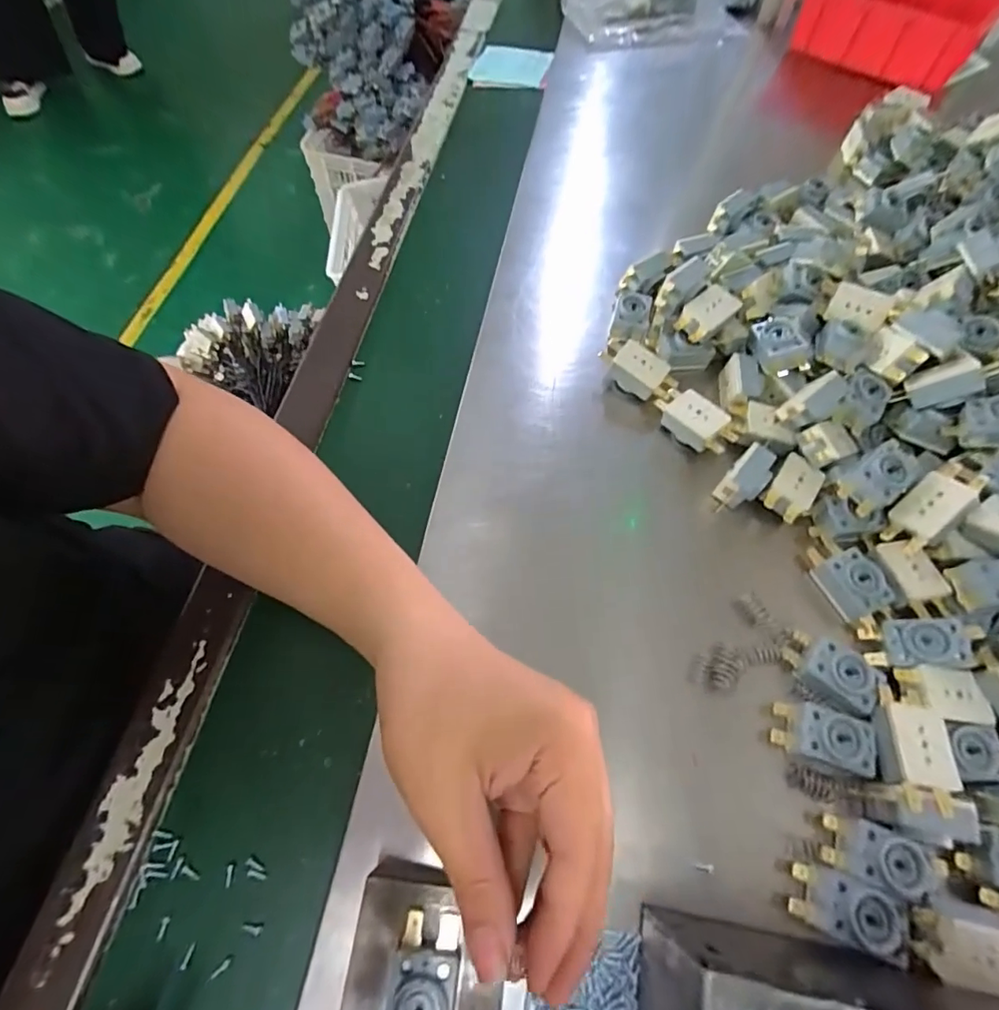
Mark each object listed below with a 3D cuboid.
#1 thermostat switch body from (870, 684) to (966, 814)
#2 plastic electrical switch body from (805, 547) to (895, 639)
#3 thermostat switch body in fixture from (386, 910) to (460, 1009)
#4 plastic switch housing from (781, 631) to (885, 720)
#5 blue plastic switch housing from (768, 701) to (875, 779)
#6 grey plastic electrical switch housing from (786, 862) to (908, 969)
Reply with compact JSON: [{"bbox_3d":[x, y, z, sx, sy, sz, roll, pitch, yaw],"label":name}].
[{"bbox_3d":[0.210,0.123,0.259,0.027,0.012,0.055,7,62,3],"label":"thermostat switch body"},{"bbox_3d":[0.215,0.050,0.314,0.025,0.021,0.057,-18,64,-10],"label":"plastic electrical switch body"},{"bbox_3d":[-0.031,0.197,0.203,0.026,0.012,0.053,5,62,2],"label":"thermostat switch body in fixture"},{"bbox_3d":[0.186,0.094,0.288,0.048,0.017,0.029,34,67,16],"label":"plastic switch housing"},{"bbox_3d":[0.172,0.122,0.271,0.047,0.014,0.027,17,63,8],"label":"blue plastic switch housing"},{"bbox_3d":[0.161,0.187,0.238,0.044,0.014,0.026,19,64,9],"label":"grey plastic electrical switch housing"}]

